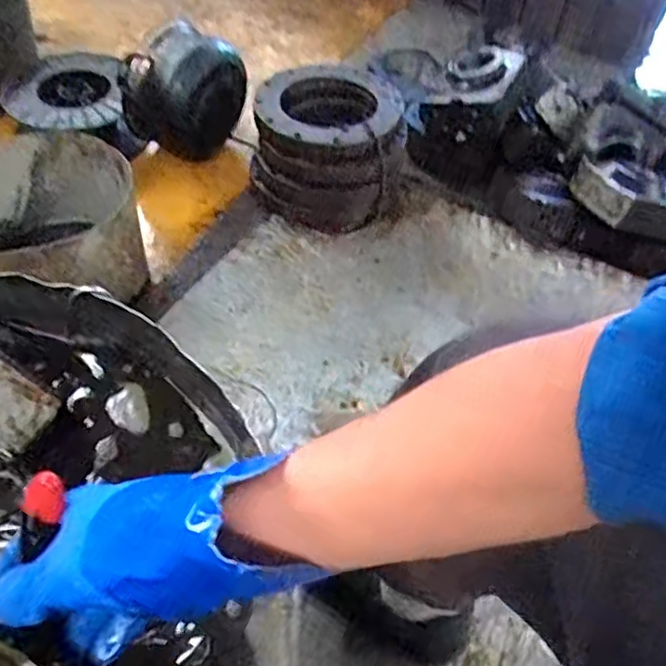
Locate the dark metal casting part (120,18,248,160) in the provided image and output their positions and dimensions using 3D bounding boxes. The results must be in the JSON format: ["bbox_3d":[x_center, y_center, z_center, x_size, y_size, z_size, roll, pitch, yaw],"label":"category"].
[{"bbox_3d":[-0.272,-0.440,1.319,0.197,0.224,0.144,13,50,4],"label":"dark metal casting part"}]

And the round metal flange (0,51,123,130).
[{"bbox_3d":[-0.503,-0.454,1.311,0.218,0.041,0.243,-6,52,-12],"label":"round metal flange"}]

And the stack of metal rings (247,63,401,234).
[{"bbox_3d":[-0.011,-0.325,1.253,0.253,0.182,0.274,13,50,4],"label":"stack of metal rings"}]

